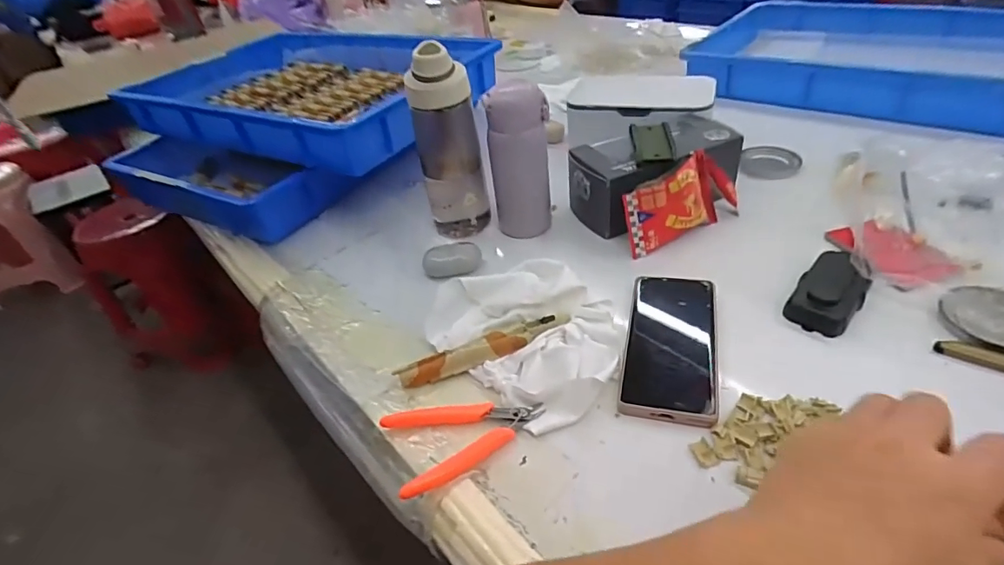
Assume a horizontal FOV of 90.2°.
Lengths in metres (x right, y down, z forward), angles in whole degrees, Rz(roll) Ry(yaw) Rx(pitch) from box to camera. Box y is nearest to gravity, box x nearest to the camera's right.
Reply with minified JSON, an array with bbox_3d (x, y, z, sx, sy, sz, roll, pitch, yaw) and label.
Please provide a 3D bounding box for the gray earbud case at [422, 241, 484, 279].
[{"bbox_3d":[-0.056,-0.026,0.565,0.065,0.028,0.032,-10,39,-3],"label":"gray earbud case"}]

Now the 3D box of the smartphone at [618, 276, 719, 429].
[{"bbox_3d":[0.151,0.050,0.447,0.075,0.015,0.166,6,41,17],"label":"smartphone"}]

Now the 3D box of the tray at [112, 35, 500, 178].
[{"bbox_3d":[-0.301,-0.311,0.797,0.489,0.071,0.370,12,44,25],"label":"tray"}]

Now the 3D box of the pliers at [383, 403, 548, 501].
[{"bbox_3d":[-0.028,0.118,0.400,0.121,0.015,0.075,-18,40,-12],"label":"pliers"}]

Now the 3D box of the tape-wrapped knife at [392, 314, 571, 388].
[{"bbox_3d":[-0.014,0.060,0.456,0.161,0.021,0.023,-17,40,-11],"label":"tape-wrapped knife"}]

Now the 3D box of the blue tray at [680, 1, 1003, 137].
[{"bbox_3d":[0.642,-0.373,0.830,0.537,0.081,0.381,25,50,35],"label":"blue tray"}]

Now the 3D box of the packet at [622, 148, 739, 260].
[{"bbox_3d":[0.202,-0.091,0.560,0.143,0.075,0.036,-25,42,-19],"label":"packet"}]

